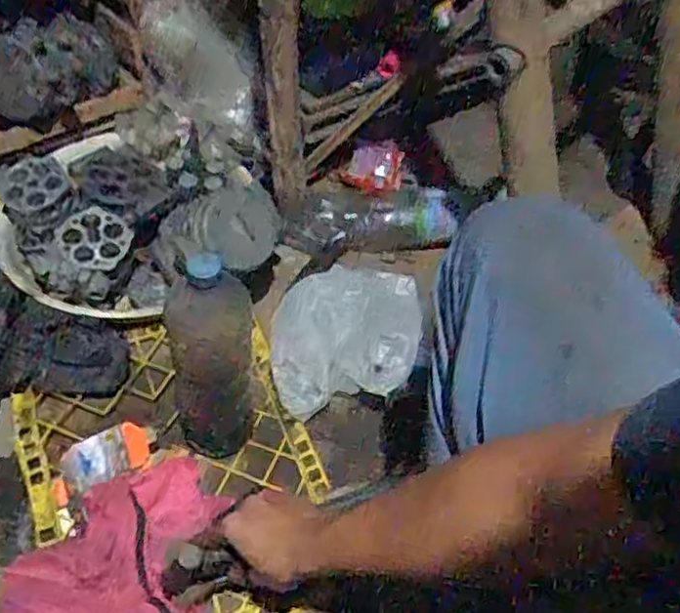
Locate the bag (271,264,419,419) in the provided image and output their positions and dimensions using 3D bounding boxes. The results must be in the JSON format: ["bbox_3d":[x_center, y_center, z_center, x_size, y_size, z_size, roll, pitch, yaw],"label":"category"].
[{"bbox_3d":[0.009,0.028,0.937,0.191,0.091,0.231,4,50,0],"label":"bag"}]

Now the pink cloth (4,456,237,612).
[{"bbox_3d":[-0.222,0.270,0.739,0.205,0.052,0.258,14,50,8],"label":"pink cloth"}]

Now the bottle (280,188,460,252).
[{"bbox_3d":[0.049,-0.136,1.083,0.262,0.065,0.064,-2,50,-5],"label":"bottle"}]

